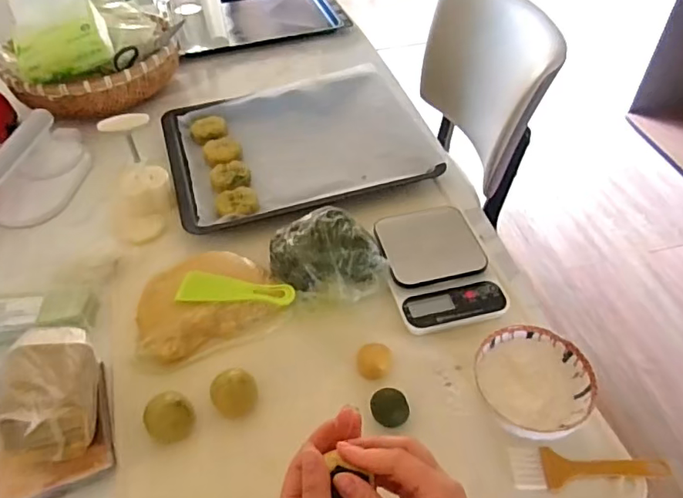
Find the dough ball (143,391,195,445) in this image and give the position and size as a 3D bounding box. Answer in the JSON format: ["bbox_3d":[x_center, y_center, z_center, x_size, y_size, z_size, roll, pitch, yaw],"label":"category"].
[{"bbox_3d":[-0.178,0.174,0.549,0.042,0.038,0.045,-1,47,1],"label":"dough ball"}]

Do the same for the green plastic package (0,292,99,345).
[{"bbox_3d":[-0.393,0.085,0.637,0.178,0.041,0.058,-5,47,-3],"label":"green plastic package"}]

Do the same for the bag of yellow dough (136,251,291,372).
[{"bbox_3d":[-0.170,0.066,0.656,0.172,0.032,0.126,-21,50,-17],"label":"bag of yellow dough"}]

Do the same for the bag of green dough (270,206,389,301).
[{"bbox_3d":[-0.018,0.000,0.669,0.143,0.068,0.117,-2,47,0],"label":"bag of green dough"}]

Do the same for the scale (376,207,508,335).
[{"bbox_3d":[0.120,0.020,0.672,0.128,0.030,0.170,-11,48,-9],"label":"scale"}]

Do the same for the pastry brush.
[{"bbox_3d":[0.242,0.217,0.520,0.144,0.021,0.042,2,47,4],"label":"pastry brush"}]

